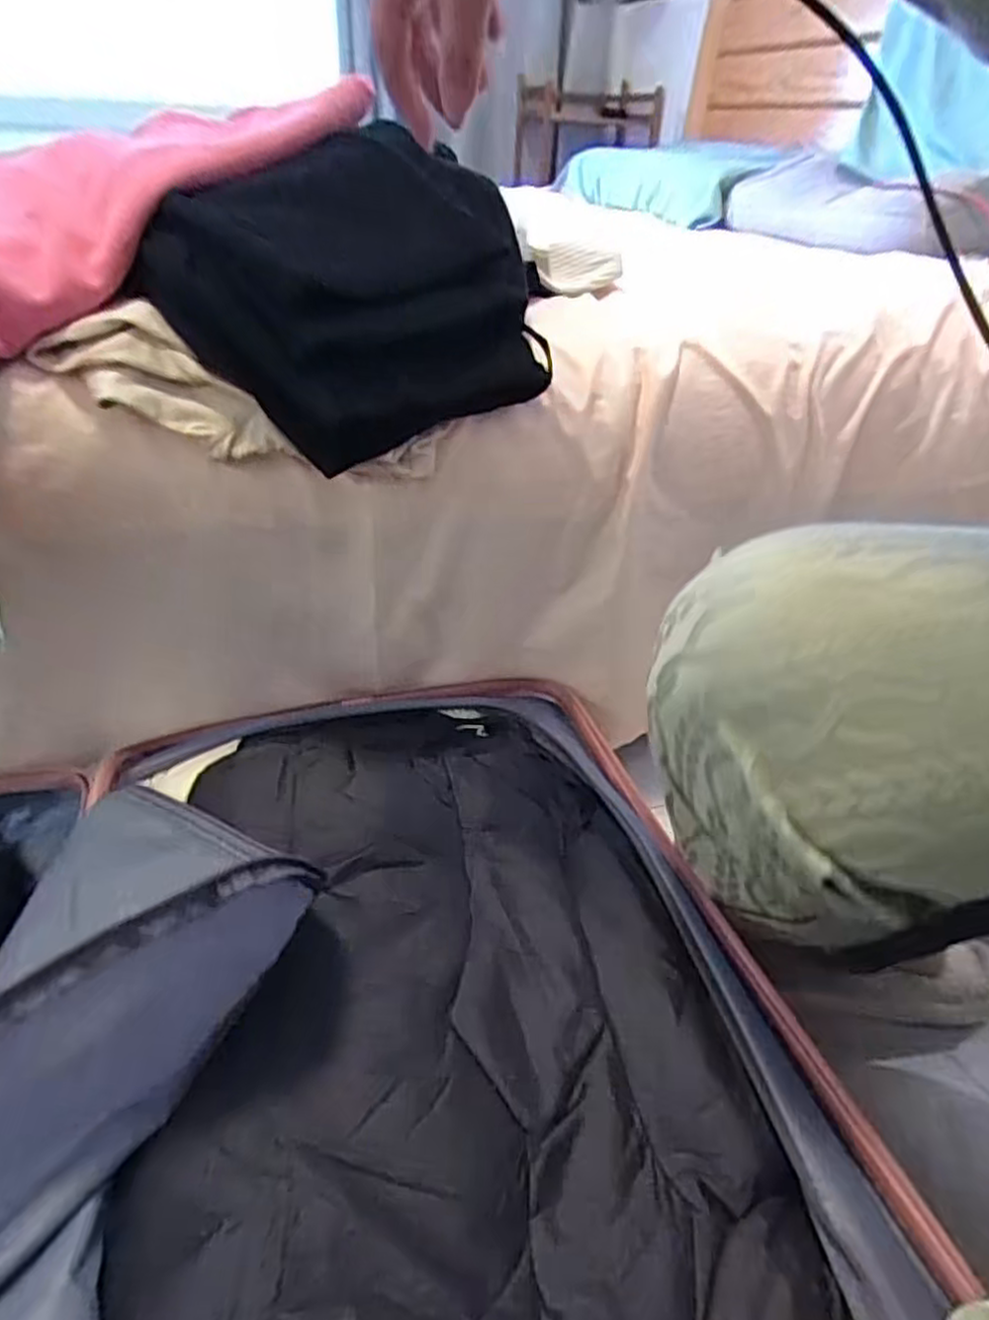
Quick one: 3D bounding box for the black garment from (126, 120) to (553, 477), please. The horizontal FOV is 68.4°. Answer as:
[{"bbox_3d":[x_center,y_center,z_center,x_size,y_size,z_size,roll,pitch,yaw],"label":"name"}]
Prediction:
[{"bbox_3d":[-0.101,-0.263,0.525,0.241,0.169,0.172,-23,44,-31],"label":"black garment"}]

